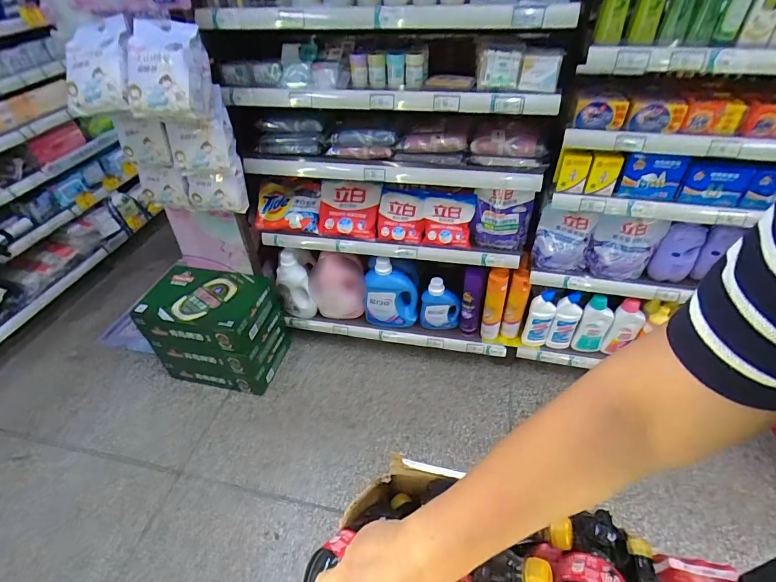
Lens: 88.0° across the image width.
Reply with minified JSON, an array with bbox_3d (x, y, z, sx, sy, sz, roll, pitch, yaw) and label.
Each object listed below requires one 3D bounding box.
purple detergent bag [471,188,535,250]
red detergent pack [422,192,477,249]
[{"bbox_3d":[0.344,-0.220,1.225,0.167,0.190,0.058,12,45,15],"label":"purple detergent bag"},{"bbox_3d":[0.190,-0.230,1.267,0.159,0.156,0.085,5,43,8],"label":"red detergent pack"}]

